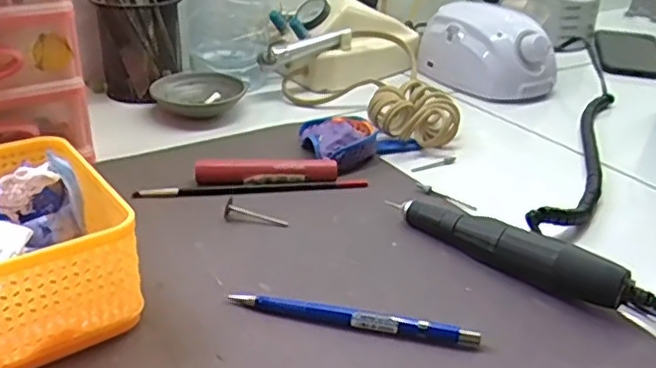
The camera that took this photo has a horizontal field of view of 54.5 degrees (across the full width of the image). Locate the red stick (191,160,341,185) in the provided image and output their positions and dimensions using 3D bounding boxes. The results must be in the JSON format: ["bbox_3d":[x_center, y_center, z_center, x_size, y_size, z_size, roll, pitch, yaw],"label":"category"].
[{"bbox_3d":[-0.046,-0.010,0.482,0.105,0.016,0.014,2,29,-3],"label":"red stick"}]

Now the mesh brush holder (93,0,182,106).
[{"bbox_3d":[-0.188,-0.174,0.629,0.097,0.158,0.089,-5,30,-15],"label":"mesh brush holder"}]

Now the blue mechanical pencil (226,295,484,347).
[{"bbox_3d":[0.013,0.072,0.345,0.133,0.011,0.008,9,30,10],"label":"blue mechanical pencil"}]

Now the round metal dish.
[{"bbox_3d":[-0.121,-0.088,0.615,0.080,0.024,0.070,15,31,20],"label":"round metal dish"}]

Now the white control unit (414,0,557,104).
[{"bbox_3d":[0.177,-0.148,0.707,0.103,0.072,0.132,-9,29,-19],"label":"white control unit"}]

